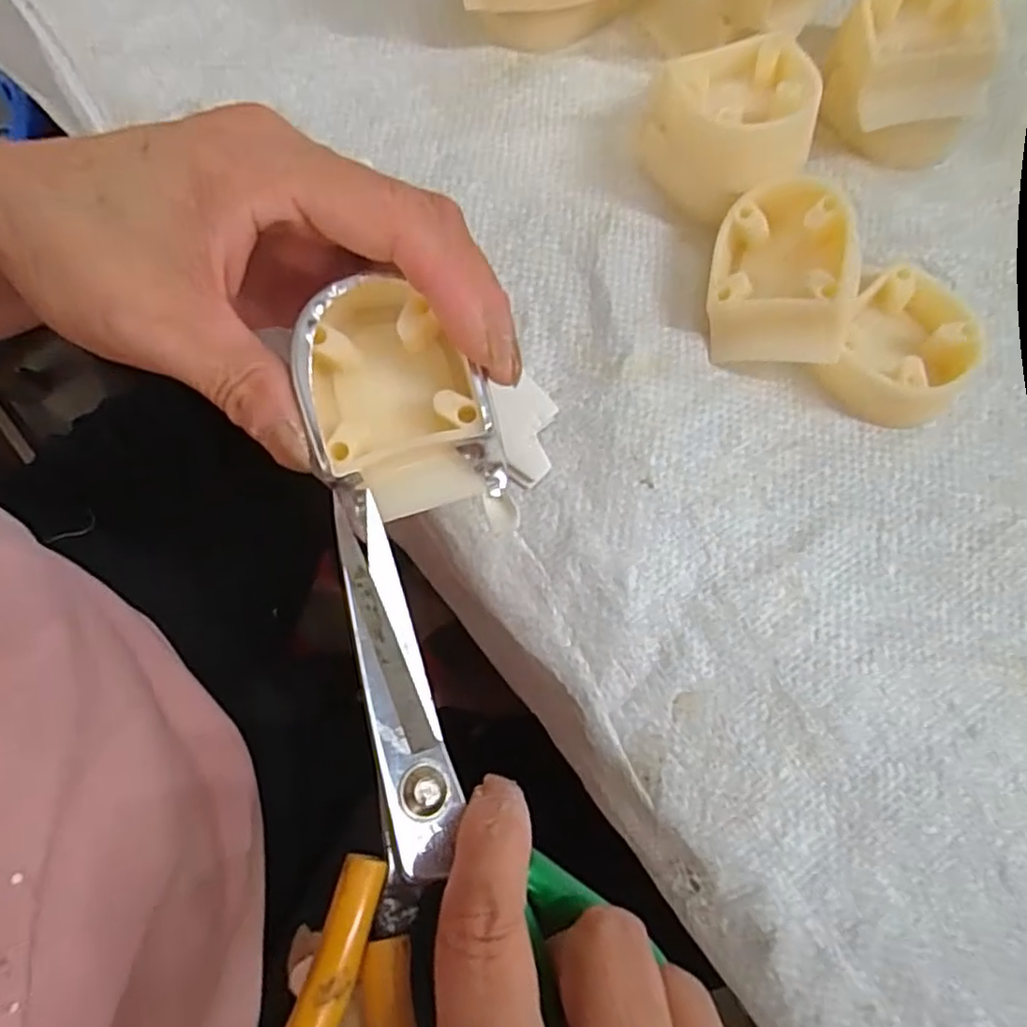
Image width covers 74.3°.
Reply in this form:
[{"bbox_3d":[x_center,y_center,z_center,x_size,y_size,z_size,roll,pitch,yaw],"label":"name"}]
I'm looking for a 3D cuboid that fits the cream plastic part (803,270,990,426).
[{"bbox_3d":[0.137,-0.060,0.244,0.046,0.022,0.050,0,77,0],"label":"cream plastic part"}]

